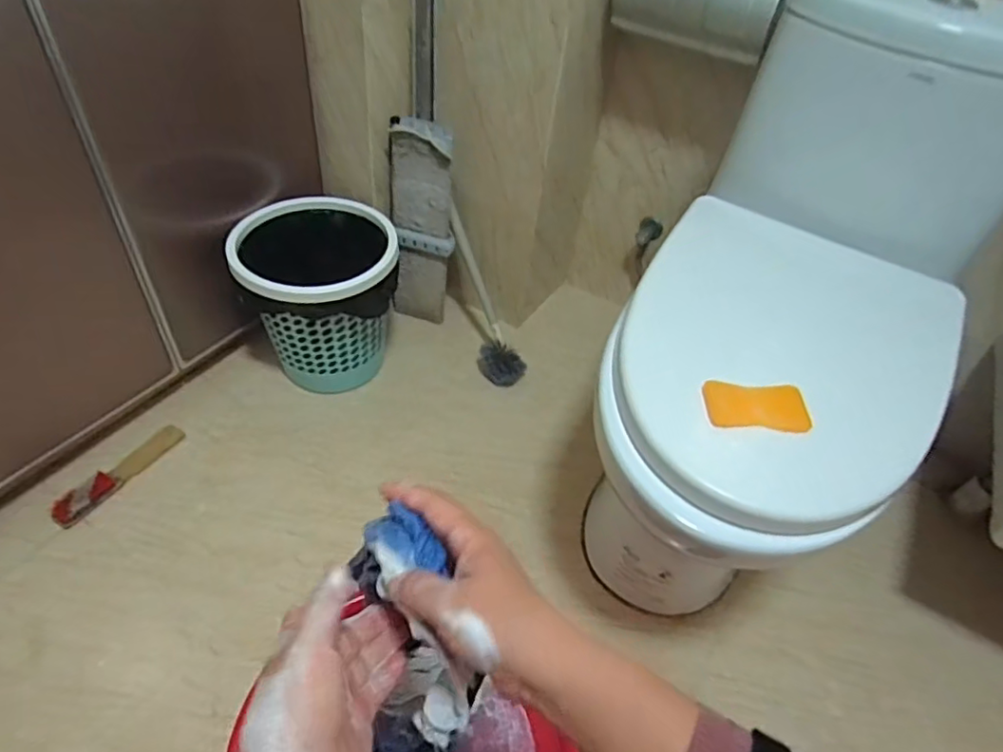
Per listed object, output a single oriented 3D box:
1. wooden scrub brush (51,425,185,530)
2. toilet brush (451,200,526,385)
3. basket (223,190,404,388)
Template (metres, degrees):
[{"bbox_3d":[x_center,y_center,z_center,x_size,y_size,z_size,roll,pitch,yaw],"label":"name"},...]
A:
[{"bbox_3d":[-0.609,0.154,0.951,0.051,0.019,0.214,29,50,19],"label":"wooden scrub brush"},{"bbox_3d":[-0.035,-0.150,1.152,0.065,0.096,0.352,-15,84,-19],"label":"toilet brush"},{"bbox_3d":[-0.326,-0.134,1.087,0.261,0.285,0.227,-10,49,-15],"label":"basket"}]

